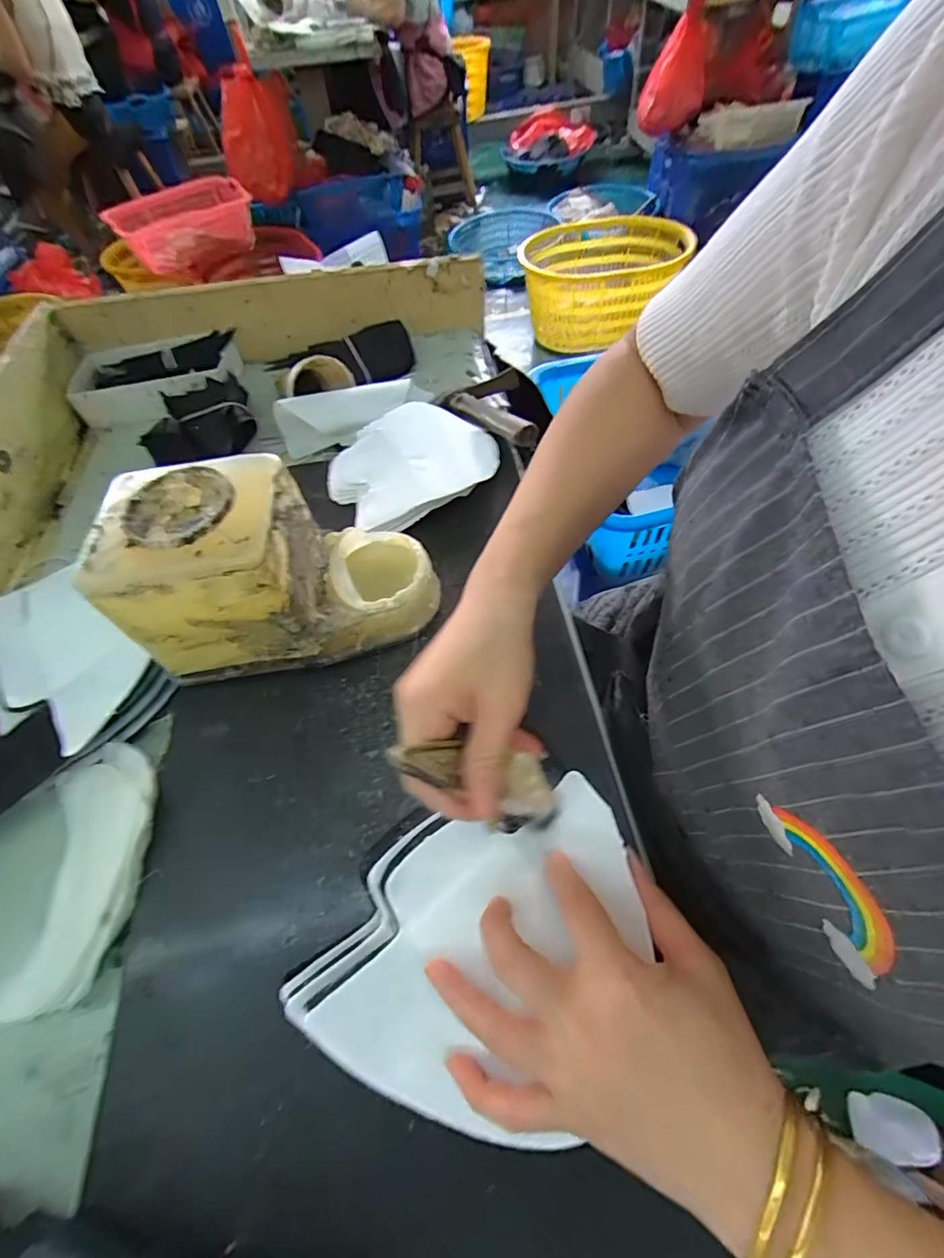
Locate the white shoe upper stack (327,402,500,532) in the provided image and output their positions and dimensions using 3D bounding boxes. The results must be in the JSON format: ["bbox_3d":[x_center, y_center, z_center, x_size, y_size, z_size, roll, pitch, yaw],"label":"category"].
[{"bbox_3d":[-0.061,-0.164,0.489,0.152,0.023,0.149,-32,61,-17],"label":"white shoe upper stack"}]

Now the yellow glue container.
[{"bbox_3d":[-0.133,-0.044,0.361,0.199,0.122,0.108,-8,56,-1],"label":"yellow glue container"}]

